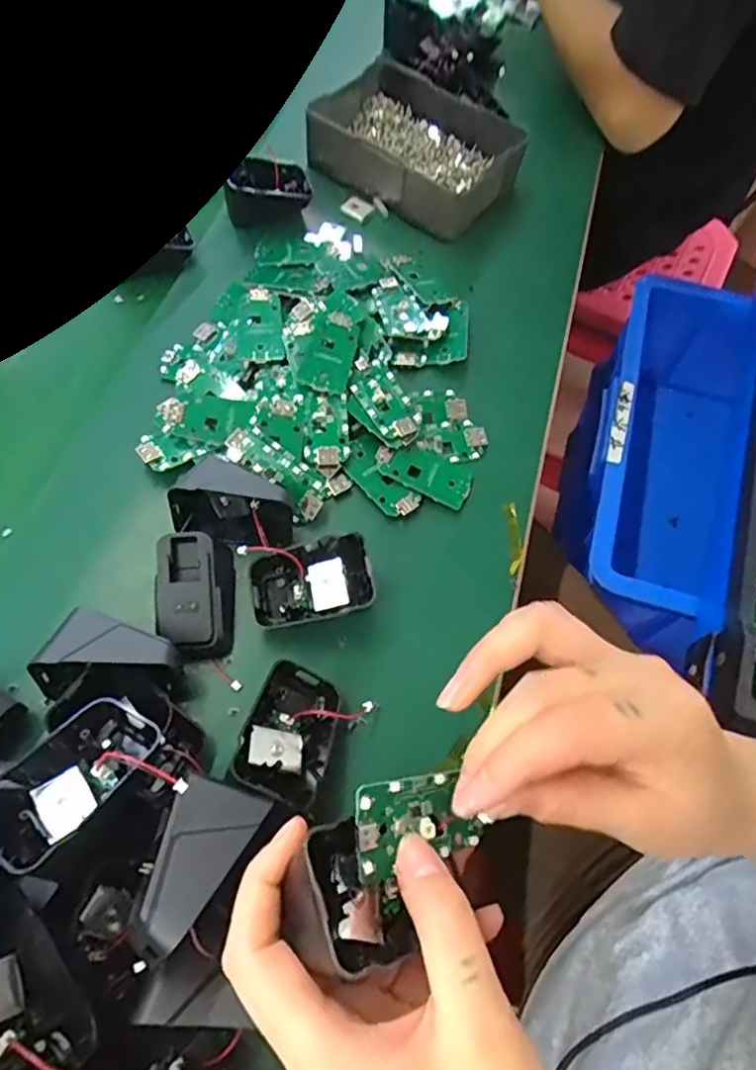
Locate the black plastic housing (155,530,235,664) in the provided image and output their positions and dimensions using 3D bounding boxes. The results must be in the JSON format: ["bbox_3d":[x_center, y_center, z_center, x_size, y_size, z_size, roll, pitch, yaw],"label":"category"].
[{"bbox_3d":[-0.101,0.033,0.341,0.036,0.041,0.067,-4,64,-4],"label":"black plastic housing"}]

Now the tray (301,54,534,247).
[{"bbox_3d":[0.030,-0.336,0.529,0.176,0.042,0.125,34,64,13],"label":"tray"}]

